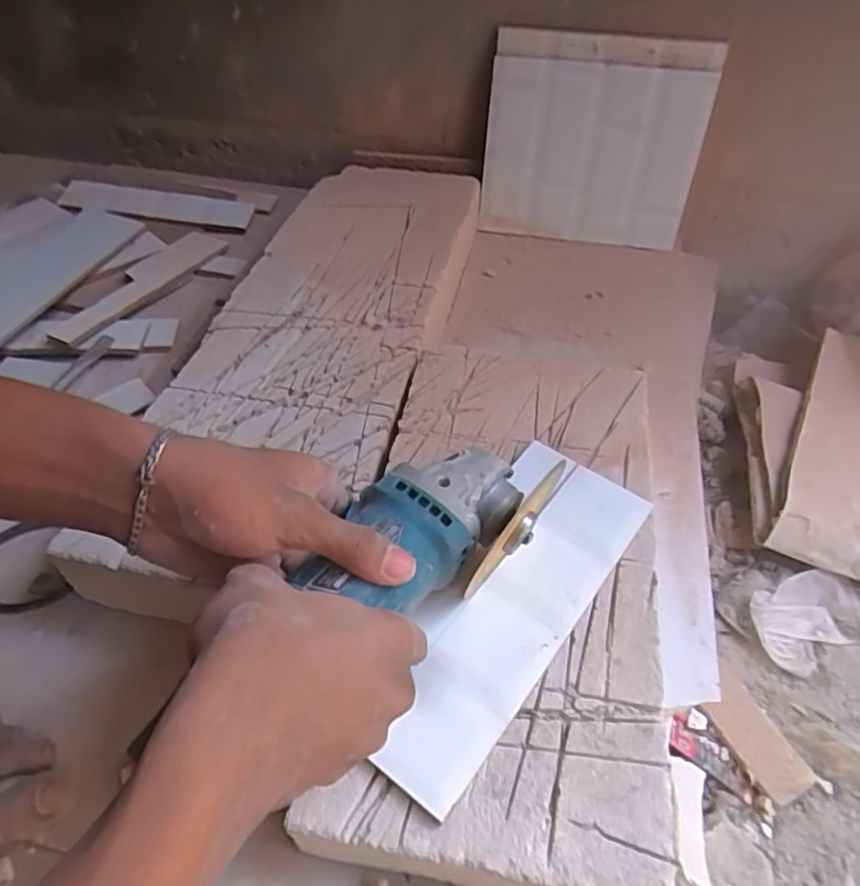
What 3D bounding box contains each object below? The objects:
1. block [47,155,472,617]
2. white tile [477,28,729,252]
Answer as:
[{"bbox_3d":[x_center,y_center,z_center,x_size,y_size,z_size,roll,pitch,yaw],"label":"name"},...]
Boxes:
[{"bbox_3d":[-0.097,-0.098,0.624,0.191,0.076,0.573,11,50,8],"label":"block"},{"bbox_3d":[0.188,-0.344,0.744,0.242,0.217,0.021,7,41,3],"label":"white tile"}]

